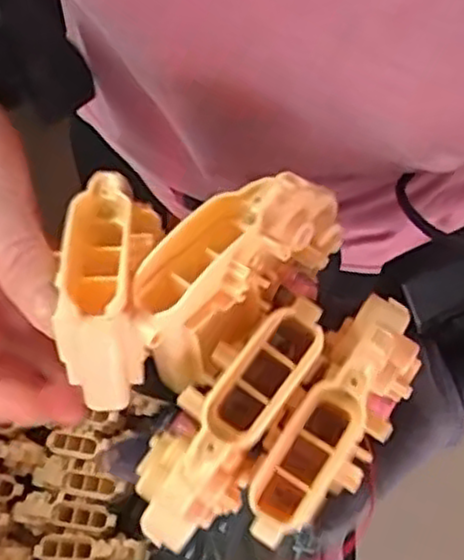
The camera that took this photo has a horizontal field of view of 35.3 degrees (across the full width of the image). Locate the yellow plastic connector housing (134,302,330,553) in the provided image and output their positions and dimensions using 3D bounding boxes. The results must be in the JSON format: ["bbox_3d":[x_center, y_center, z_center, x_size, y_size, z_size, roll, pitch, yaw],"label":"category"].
[{"bbox_3d":[-0.003,0.052,0.267,0.038,0.028,0.104,35,90,15],"label":"yellow plastic connector housing"}]

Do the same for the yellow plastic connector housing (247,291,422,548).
[{"bbox_3d":[0.039,0.049,0.270,0.031,0.028,0.103,30,73,14],"label":"yellow plastic connector housing"}]

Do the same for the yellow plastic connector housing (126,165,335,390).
[{"bbox_3d":[0.005,-0.008,0.274,0.040,0.042,0.098,41,75,17],"label":"yellow plastic connector housing"}]

